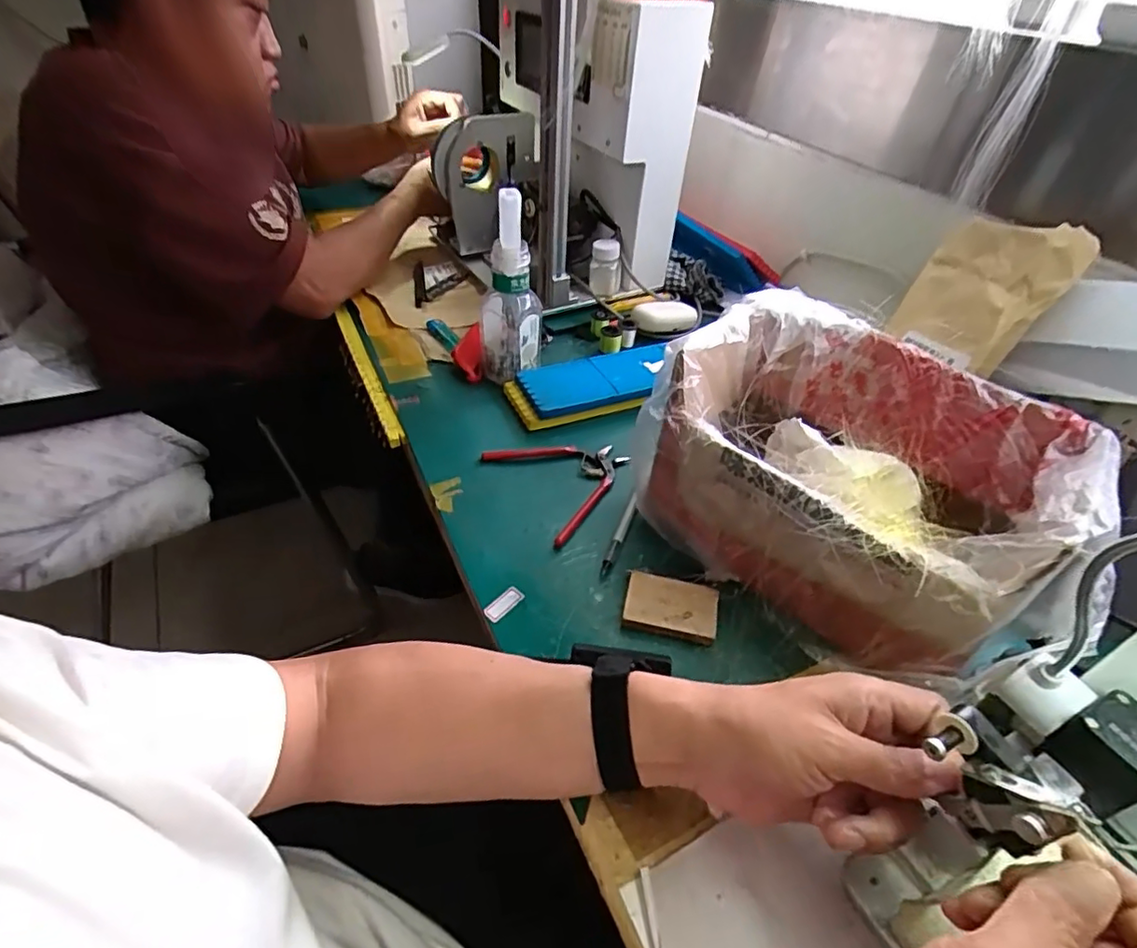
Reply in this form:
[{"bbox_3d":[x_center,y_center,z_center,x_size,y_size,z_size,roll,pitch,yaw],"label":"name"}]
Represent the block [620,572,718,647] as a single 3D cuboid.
[{"bbox_3d":[0.082,0.105,0.475,0.072,0.013,0.052,12,43,8],"label":"block"}]

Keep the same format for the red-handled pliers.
[{"bbox_3d":[0.004,0.000,0.584,0.127,0.010,0.132,-25,50,-28],"label":"red-handled pliers"}]

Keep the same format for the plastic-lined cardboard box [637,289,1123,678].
[{"bbox_3d":[0.214,-0.004,0.462,0.197,0.137,0.266,-31,53,-33],"label":"plastic-lined cardboard box"}]

